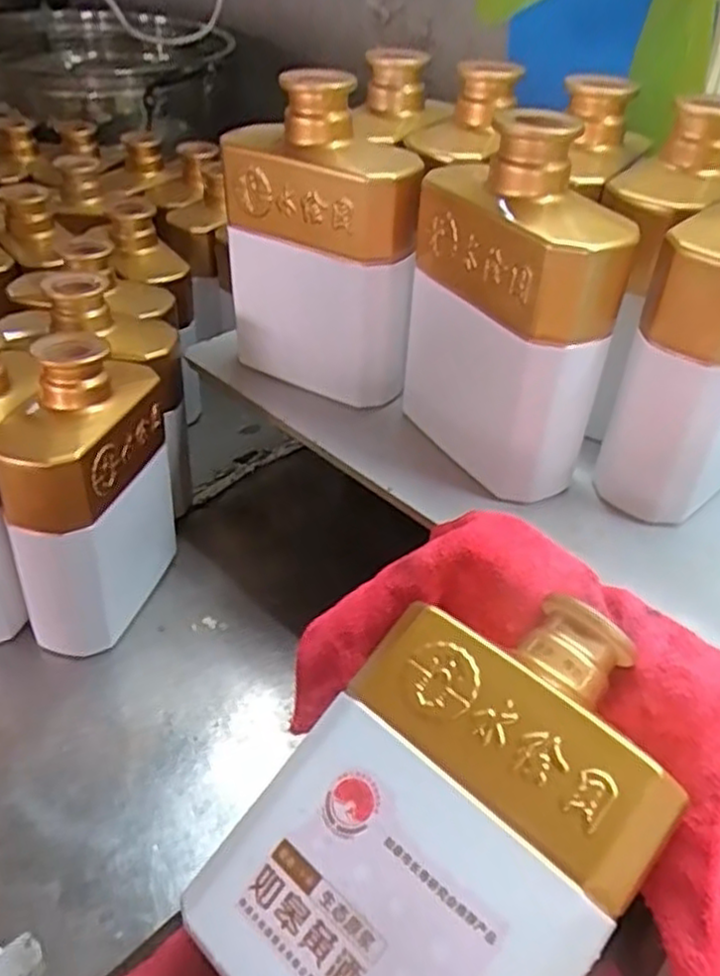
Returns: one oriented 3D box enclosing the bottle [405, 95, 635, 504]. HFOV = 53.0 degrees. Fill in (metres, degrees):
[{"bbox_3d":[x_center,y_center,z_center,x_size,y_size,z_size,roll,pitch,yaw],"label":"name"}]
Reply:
[{"bbox_3d":[0.070,-0.086,0.348,0.063,0.154,0.106,-15,45,-18],"label":"bottle"}]

